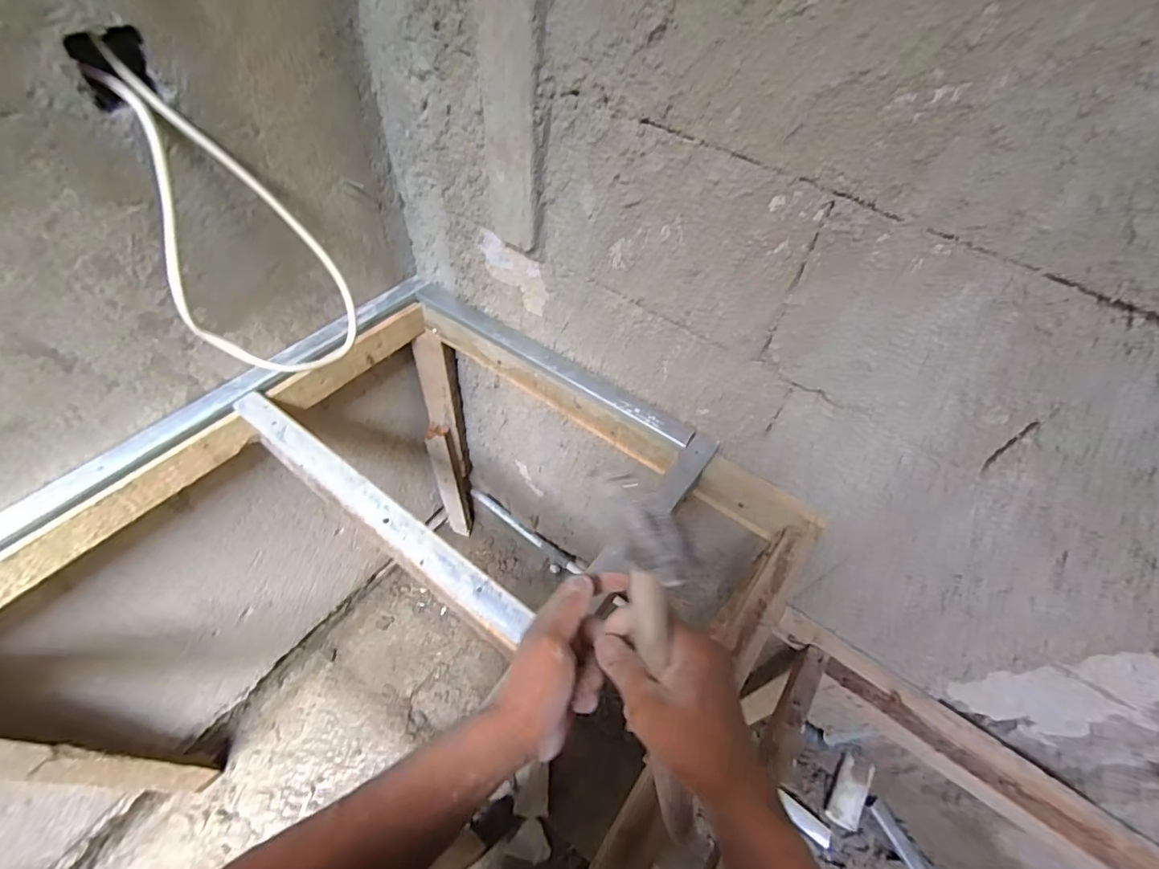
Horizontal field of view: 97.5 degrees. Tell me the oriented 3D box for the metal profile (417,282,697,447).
[{"bbox_3d":[-0.063,-0.121,0.793,0.526,0.030,0.054,33,57,18],"label":"metal profile"}]

